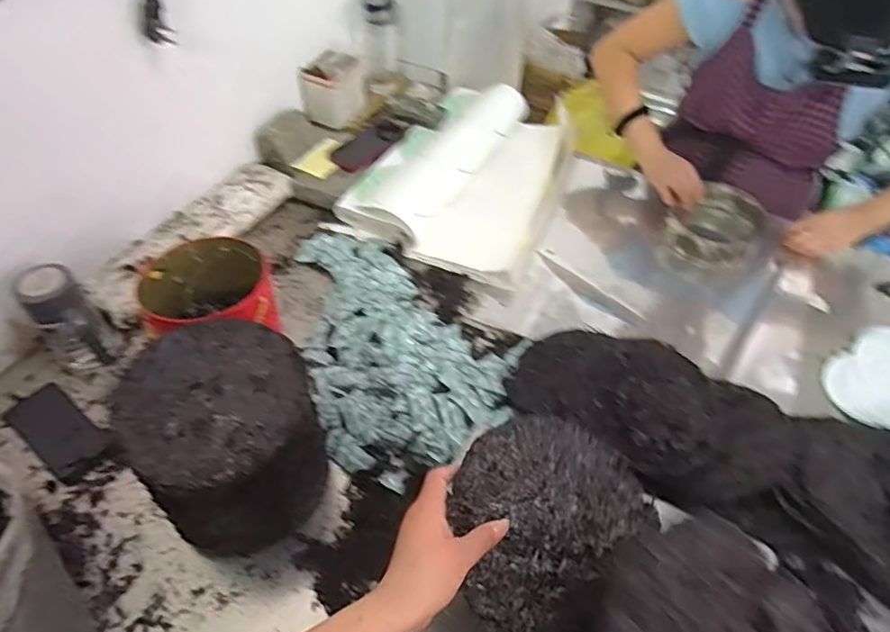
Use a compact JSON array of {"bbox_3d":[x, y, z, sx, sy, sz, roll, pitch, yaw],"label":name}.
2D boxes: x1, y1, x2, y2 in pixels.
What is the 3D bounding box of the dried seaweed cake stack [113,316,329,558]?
[{"bbox_3d":[-0.243,0.146,0.700,0.182,0.218,0.173,-23,53,-19],"label":"dried seaweed cake stack"}]

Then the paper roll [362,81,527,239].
[{"bbox_3d":[0.021,-0.327,1.197,0.139,0.070,0.469,24,53,19],"label":"paper roll"}]

